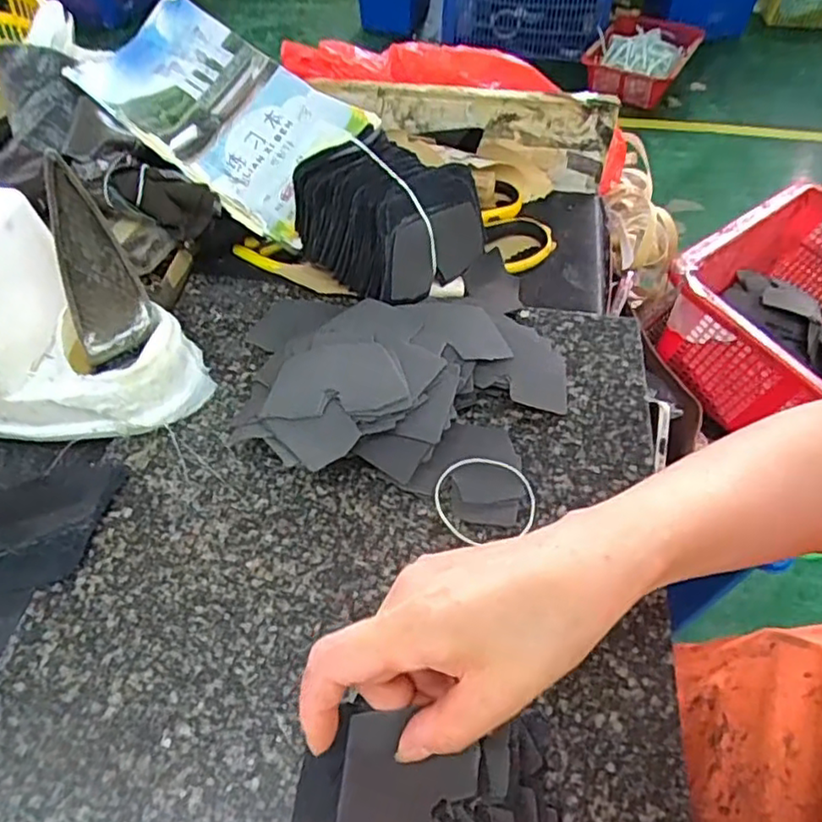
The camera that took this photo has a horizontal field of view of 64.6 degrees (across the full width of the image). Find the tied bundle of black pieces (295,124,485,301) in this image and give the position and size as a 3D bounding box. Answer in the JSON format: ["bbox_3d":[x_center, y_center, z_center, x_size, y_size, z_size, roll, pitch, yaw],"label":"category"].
[{"bbox_3d":[-0.019,-0.146,0.472,0.095,0.076,0.108,-37,60,-22],"label":"tied bundle of black pieces"}]

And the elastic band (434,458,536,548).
[{"bbox_3d":[0.044,0.052,0.386,0.060,0.006,0.053,4,54,6],"label":"elastic band"}]

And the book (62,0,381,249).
[{"bbox_3d":[-0.148,-0.241,0.523,0.201,0.030,0.138,31,71,-5],"label":"book"}]

